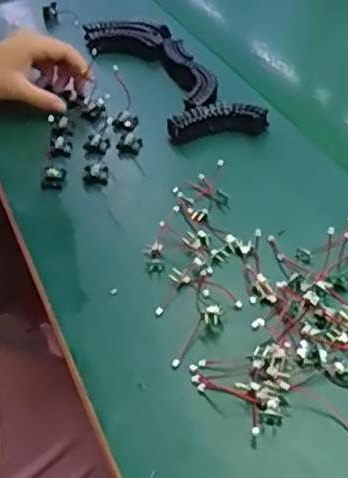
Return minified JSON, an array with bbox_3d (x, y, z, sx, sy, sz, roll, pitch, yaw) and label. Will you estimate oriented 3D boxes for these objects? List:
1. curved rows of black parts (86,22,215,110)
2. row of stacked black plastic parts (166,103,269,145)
[{"bbox_3d":[-0.016,-0.206,0.780,0.087,0.036,0.246,-27,45,-24],"label":"curved rows of black parts"},{"bbox_3d":[0.044,-0.120,0.678,0.098,0.030,0.039,-4,40,1],"label":"row of stacked black plastic parts"}]

